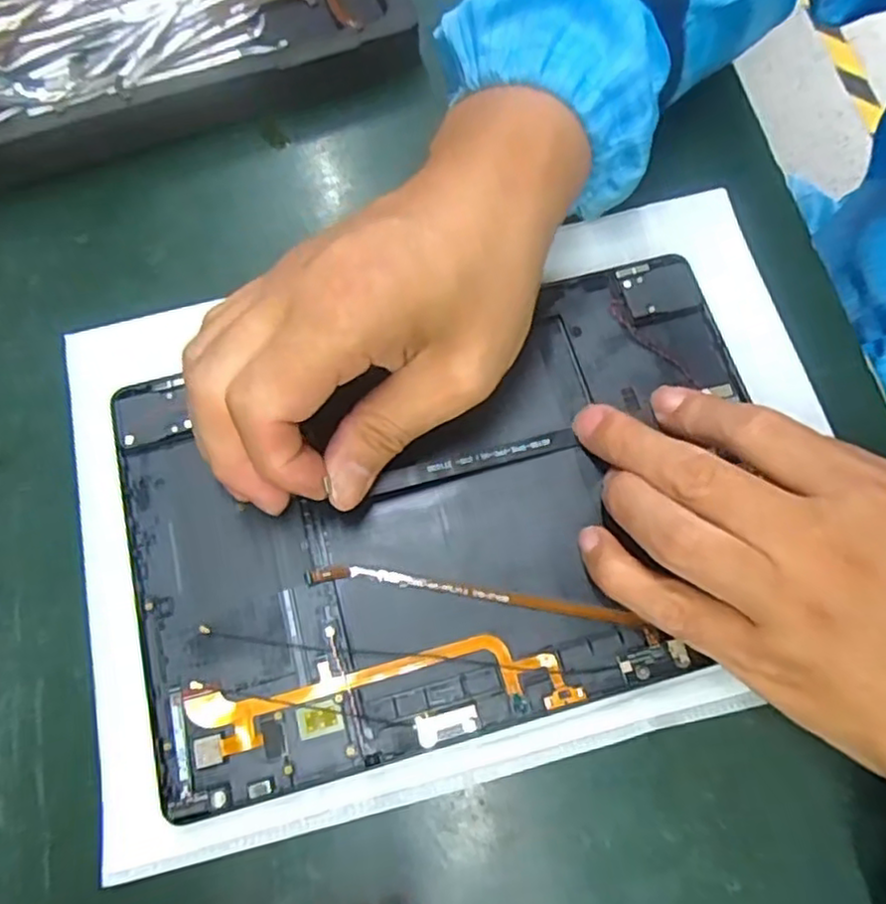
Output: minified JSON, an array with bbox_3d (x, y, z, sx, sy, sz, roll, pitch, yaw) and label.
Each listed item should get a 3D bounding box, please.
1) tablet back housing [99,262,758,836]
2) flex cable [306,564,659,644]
[{"bbox_3d":[0.004,0.020,0.249,0.231,0.011,0.151,-15,72,-5],"label":"tablet back housing"},{"bbox_3d":[0.013,0.051,0.238,0.121,0.004,0.009,9,72,4],"label":"flex cable"}]

